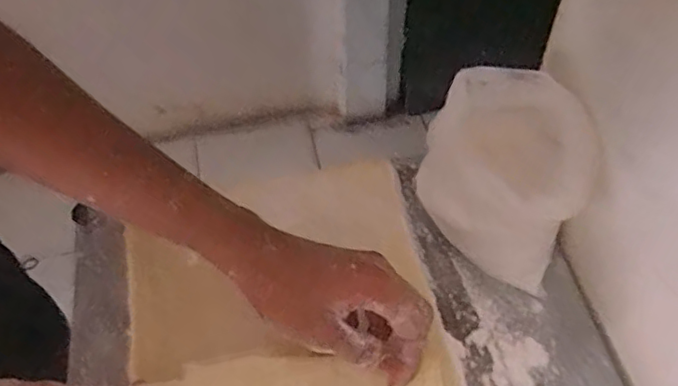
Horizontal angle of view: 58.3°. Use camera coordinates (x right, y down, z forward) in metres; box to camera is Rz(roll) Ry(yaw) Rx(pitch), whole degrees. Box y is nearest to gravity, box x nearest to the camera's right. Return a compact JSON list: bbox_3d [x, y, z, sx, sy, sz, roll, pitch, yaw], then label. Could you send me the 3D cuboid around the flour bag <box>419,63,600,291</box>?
[{"bbox_3d":[0.117,-0.004,0.445,0.113,0.136,0.093,25,58,17],"label":"flour bag"}]

